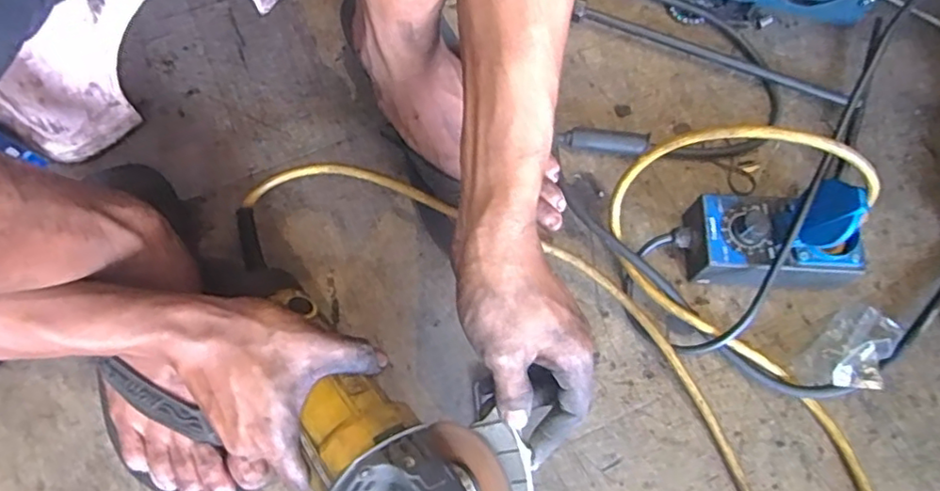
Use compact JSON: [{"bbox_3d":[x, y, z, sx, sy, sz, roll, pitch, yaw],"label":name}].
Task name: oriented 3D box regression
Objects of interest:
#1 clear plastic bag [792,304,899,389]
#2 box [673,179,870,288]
[{"bbox_3d":[0.280,0.079,0.448,0.072,0.028,0.044,-41,75,-14],"label":"clear plastic bag"},{"bbox_3d":[0.225,-0.011,0.447,0.128,0.096,0.067,0,70,-1],"label":"box"}]

